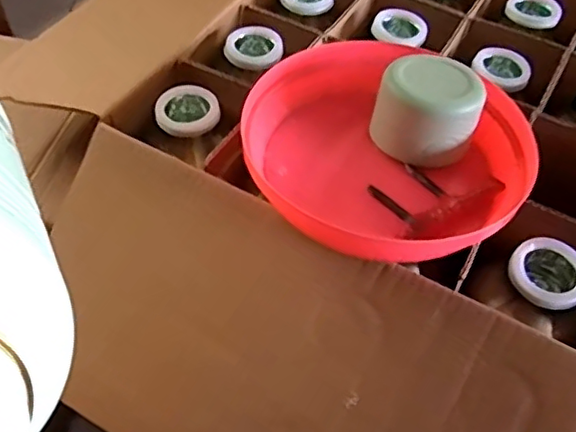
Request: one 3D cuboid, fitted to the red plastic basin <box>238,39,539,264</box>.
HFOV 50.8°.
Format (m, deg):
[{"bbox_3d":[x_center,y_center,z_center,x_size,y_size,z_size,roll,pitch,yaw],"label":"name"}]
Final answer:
[{"bbox_3d":[0.084,-0.059,0.515,0.230,0.071,0.229,1,52,-2],"label":"red plastic basin"}]

